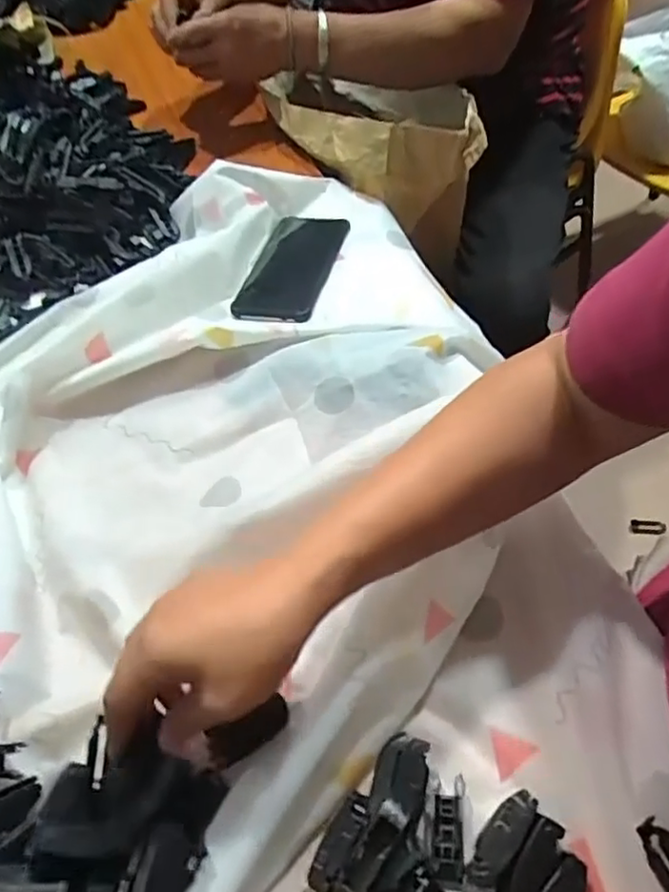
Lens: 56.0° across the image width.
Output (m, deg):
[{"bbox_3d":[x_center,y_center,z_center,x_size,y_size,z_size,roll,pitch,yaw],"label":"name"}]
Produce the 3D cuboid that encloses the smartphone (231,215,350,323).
[{"bbox_3d":[-0.043,-0.175,0.605,0.083,0.012,0.161,9,56,15],"label":"smartphone"}]

